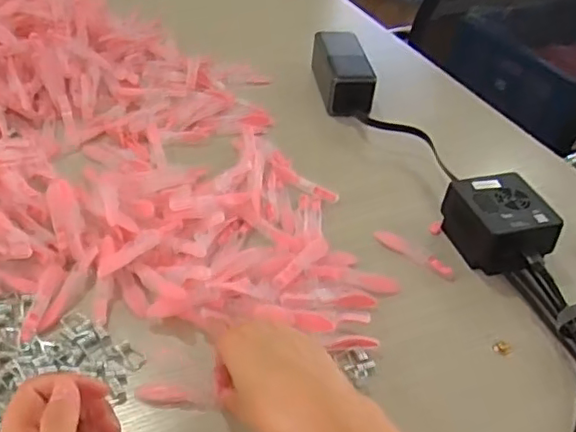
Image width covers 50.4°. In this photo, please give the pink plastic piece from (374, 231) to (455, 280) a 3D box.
[{"bbox_3d":[0.111,0.032,0.538,0.077,0.005,0.015,30,46,25],"label":"pink plastic piece"}]

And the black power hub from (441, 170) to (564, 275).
[{"bbox_3d":[0.187,0.007,0.541,0.072,0.053,0.085,-7,42,-16],"label":"black power hub"}]

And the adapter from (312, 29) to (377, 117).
[{"bbox_3d":[0.066,-0.174,0.746,0.057,0.048,0.137,-2,41,-9],"label":"adapter"}]

